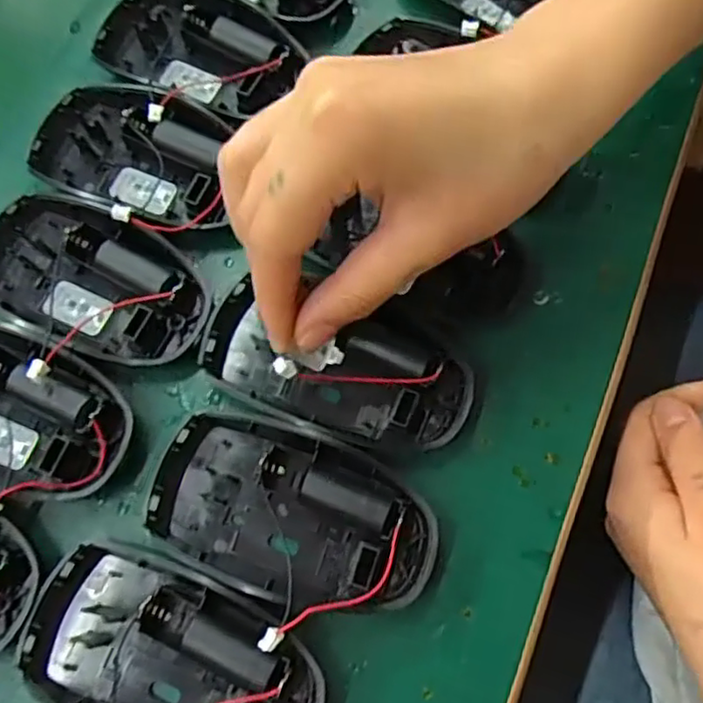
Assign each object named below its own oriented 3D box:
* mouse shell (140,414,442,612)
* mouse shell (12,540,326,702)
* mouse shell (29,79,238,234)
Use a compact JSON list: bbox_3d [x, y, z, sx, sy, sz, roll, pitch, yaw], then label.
[{"bbox_3d":[-0.021,0.058,0.238,0.102,0.018,0.057,17,74,3],"label":"mouse shell"},{"bbox_3d":[-0.062,0.106,0.225,0.104,0.018,0.057,22,75,4],"label":"mouse shell"},{"bbox_3d":[-0.094,-0.086,0.288,0.094,0.019,0.061,26,75,6],"label":"mouse shell"}]

